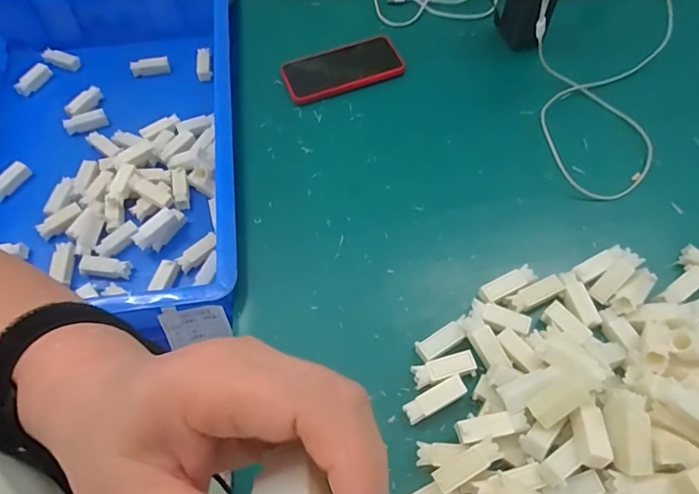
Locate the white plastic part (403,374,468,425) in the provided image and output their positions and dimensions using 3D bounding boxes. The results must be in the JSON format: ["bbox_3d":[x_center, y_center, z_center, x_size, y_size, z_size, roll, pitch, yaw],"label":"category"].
[{"bbox_3d":[0.082,0.149,0.471,0.061,0.023,0.020,-27,63,-11],"label":"white plastic part"}]

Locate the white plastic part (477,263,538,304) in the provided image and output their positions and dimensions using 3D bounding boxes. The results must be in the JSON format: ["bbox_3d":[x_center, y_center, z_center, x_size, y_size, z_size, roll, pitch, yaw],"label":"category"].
[{"bbox_3d":[0.171,0.043,0.531,0.063,0.015,0.022,-24,63,-9],"label":"white plastic part"}]

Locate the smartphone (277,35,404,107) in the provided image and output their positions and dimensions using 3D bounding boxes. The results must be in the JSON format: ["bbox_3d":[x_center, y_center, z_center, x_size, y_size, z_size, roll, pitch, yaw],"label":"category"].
[{"bbox_3d":[-0.011,-0.261,0.706,0.172,0.011,0.086,-19,62,-7],"label":"smartphone"}]

